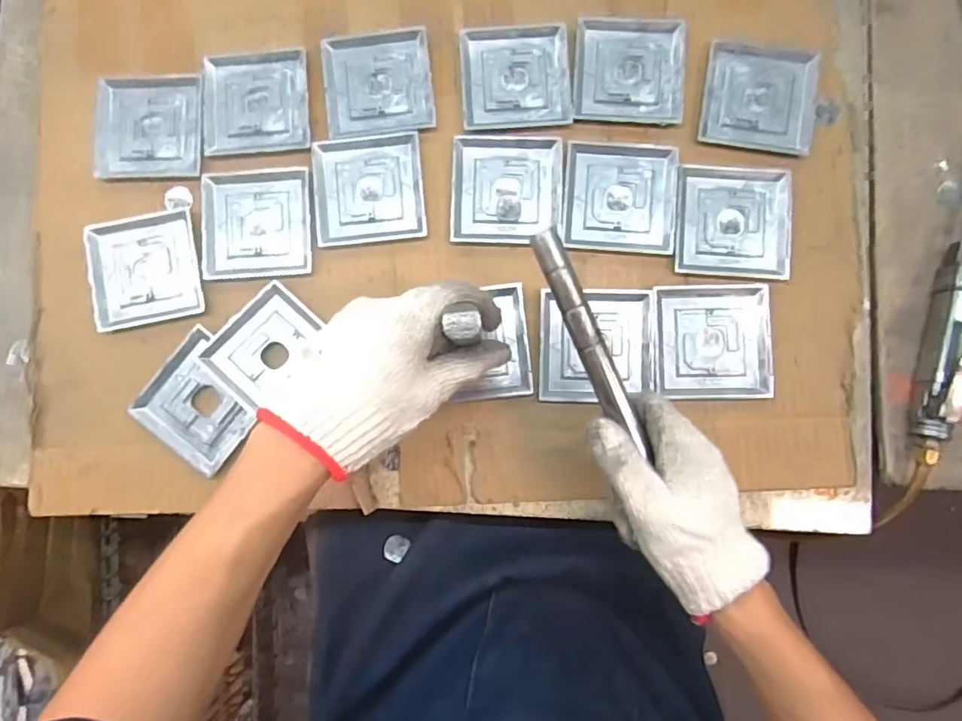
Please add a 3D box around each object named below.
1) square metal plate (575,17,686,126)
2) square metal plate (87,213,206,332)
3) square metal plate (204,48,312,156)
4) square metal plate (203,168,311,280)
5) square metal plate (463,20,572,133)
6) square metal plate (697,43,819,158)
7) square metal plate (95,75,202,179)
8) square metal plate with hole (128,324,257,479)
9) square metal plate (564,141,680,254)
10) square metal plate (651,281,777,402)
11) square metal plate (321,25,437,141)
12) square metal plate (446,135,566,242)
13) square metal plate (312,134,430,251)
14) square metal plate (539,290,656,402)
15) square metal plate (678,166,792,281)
[{"bbox_3d":[0.125,-0.246,0.461,0.089,0.006,0.091,4,86,1],"label":"square metal plate"},{"bbox_3d":[-0.281,-0.076,0.460,0.088,0.006,0.090,-10,85,1],"label":"square metal plate"},{"bbox_3d":[-0.192,-0.222,0.468,0.089,0.004,0.089,-4,86,0],"label":"square metal plate"},{"bbox_3d":[-0.188,-0.115,0.460,0.090,0.004,0.090,-3,86,0],"label":"square metal plate"},{"bbox_3d":[0.030,-0.241,0.465,0.090,0.004,0.089,-4,86,0],"label":"square metal plate"},{"bbox_3d":[0.232,-0.219,0.455,0.092,0.006,0.089,9,86,1],"label":"square metal plate"},{"bbox_3d":[-0.284,-0.199,0.469,0.088,0.004,0.088,-2,85,2],"label":"square metal plate"},{"bbox_3d":[-0.228,0.034,0.447,0.089,0.007,0.088,39,87,5],"label":"square metal plate with hole"},{"bbox_3d":[0.115,-0.135,0.452,0.089,0.004,0.091,3,86,1],"label":"square metal plate"},{"bbox_3d":[0.185,-0.016,0.437,0.088,0.007,0.091,-1,86,0],"label":"square metal plate"},{"bbox_3d":[-0.088,-0.237,0.467,0.090,0.006,0.093,-5,86,0],"label":"square metal plate"},{"bbox_3d":[0.021,-0.142,0.455,0.089,0.004,0.091,2,86,1],"label":"square metal plate"},{"bbox_3d":[-0.094,-0.144,0.459,0.090,0.004,0.088,-5,86,0],"label":"square metal plate"},{"bbox_3d":[0.093,-0.012,0.440,0.090,0.009,0.090,1,86,1],"label":"square metal plate"},{"bbox_3d":[0.206,-0.114,0.446,0.088,0.009,0.091,5,86,1],"label":"square metal plate"}]

